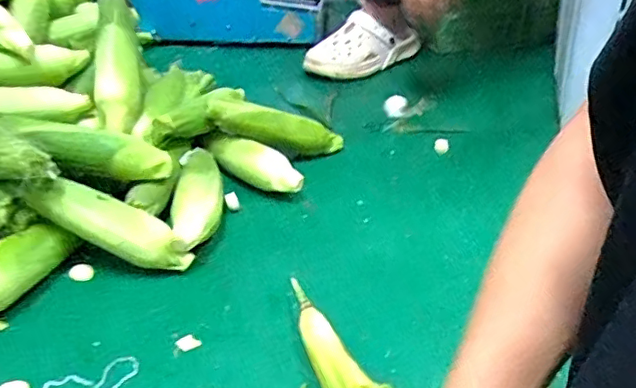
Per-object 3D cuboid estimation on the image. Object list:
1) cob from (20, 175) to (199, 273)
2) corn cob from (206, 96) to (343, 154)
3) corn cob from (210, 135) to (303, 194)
[{"bbox_3d":[-0.231,0.032,0.646,0.191,0.048,0.048,28,30,-12],"label":"cob"},{"bbox_3d":[-0.063,-0.103,0.869,0.222,0.048,0.051,12,26,-28],"label":"corn cob"},{"bbox_3d":[-0.087,-0.038,0.813,0.145,0.056,0.058,20,38,31],"label":"corn cob"}]

